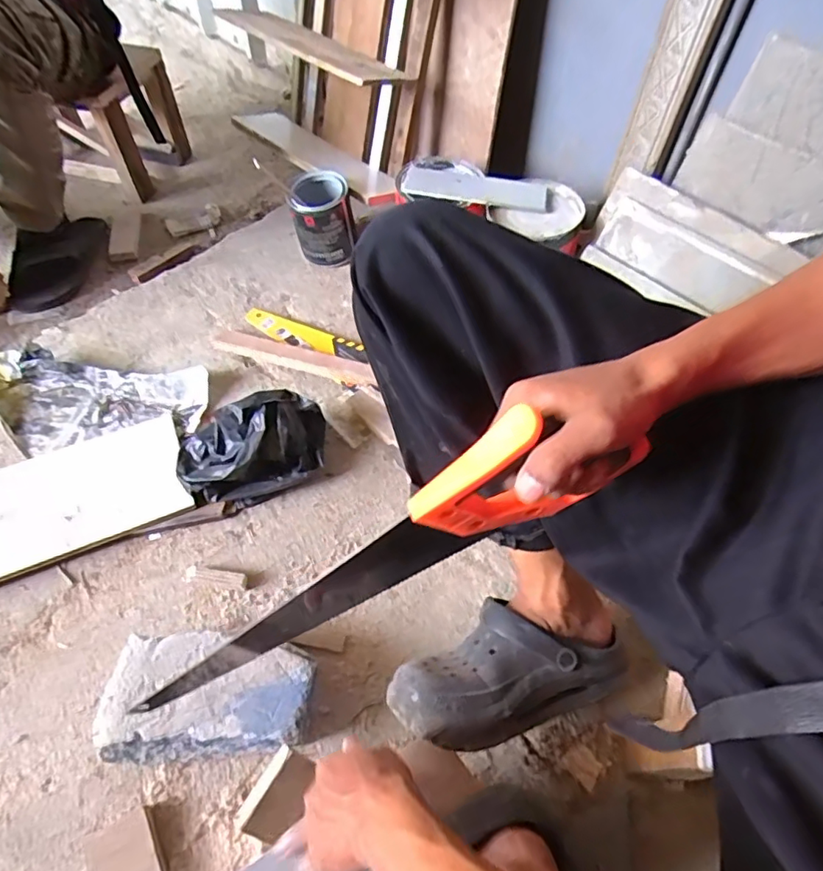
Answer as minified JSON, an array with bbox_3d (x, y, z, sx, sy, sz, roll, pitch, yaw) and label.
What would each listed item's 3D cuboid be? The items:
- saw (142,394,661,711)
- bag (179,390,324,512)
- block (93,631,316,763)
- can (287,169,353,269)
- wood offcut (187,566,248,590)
[{"bbox_3d":[-0.027,0.096,0.392,0.381,0.106,0.033,-34,58,14],"label":"saw"},{"bbox_3d":[-0.218,0.010,0.771,0.197,0.099,0.135,-12,57,-7],"label":"bag"},{"bbox_3d":[-0.210,0.275,0.601,0.208,0.080,0.119,-1,56,-2],"label":"block"},{"bbox_3d":[-0.162,-0.391,1.028,0.097,0.134,0.100,0,56,0],"label":"can"},{"bbox_3d":[-0.245,0.178,0.707,0.083,0.010,0.020,9,57,7],"label":"wood offcut"}]

